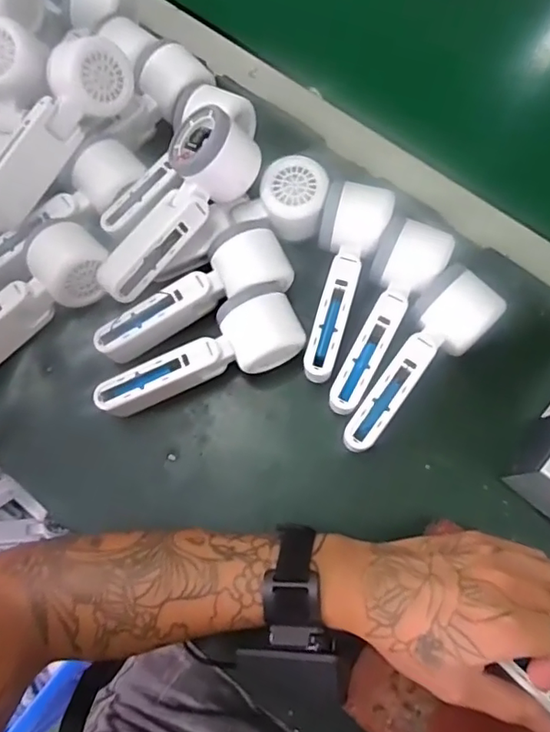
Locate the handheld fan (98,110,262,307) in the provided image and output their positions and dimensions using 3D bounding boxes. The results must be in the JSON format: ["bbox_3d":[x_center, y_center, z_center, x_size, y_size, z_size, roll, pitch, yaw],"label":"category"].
[{"bbox_3d":[-0.080,-0.133,0.428,0.064,0.054,0.173,37,78,11],"label":"handheld fan"}]

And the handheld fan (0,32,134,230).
[{"bbox_3d":[-0.189,-0.192,0.450,0.056,0.053,0.175,36,91,11],"label":"handheld fan"}]

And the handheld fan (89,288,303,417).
[{"bbox_3d":[-0.061,-0.012,0.440,0.164,0.051,0.059,-17,74,-4],"label":"handheld fan"}]

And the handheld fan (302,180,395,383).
[{"bbox_3d":[0.050,-0.069,0.449,0.054,0.051,0.164,18,75,7],"label":"handheld fan"}]

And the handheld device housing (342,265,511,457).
[{"bbox_3d":[0.106,-0.002,0.431,0.055,0.057,0.161,43,79,13],"label":"handheld device housing"}]

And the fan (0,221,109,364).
[{"bbox_3d":[-0.211,-0.051,0.451,0.162,0.057,0.055,-36,76,-9],"label":"fan"}]

